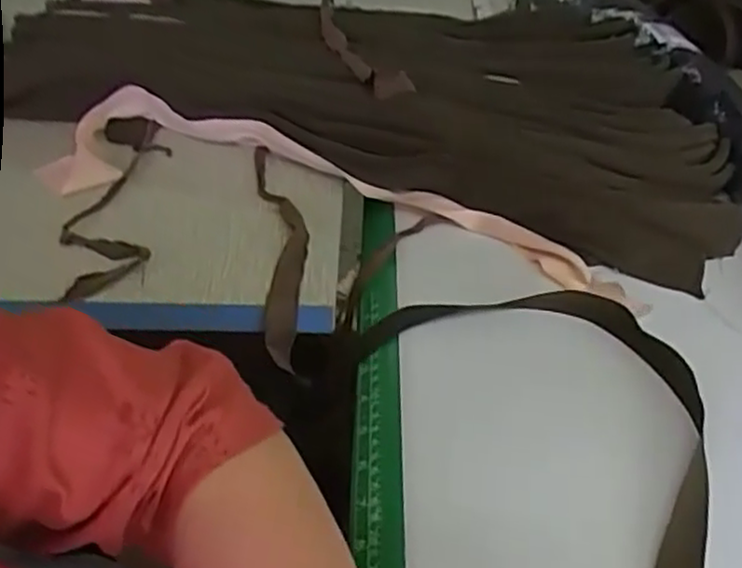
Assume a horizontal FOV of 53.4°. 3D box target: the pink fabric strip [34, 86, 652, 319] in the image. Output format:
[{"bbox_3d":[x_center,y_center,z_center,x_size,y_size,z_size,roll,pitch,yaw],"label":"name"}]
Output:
[{"bbox_3d":[-0.040,-0.073,0.599,0.511,0.047,0.122,14,41,15],"label":"pink fabric strip"}]

